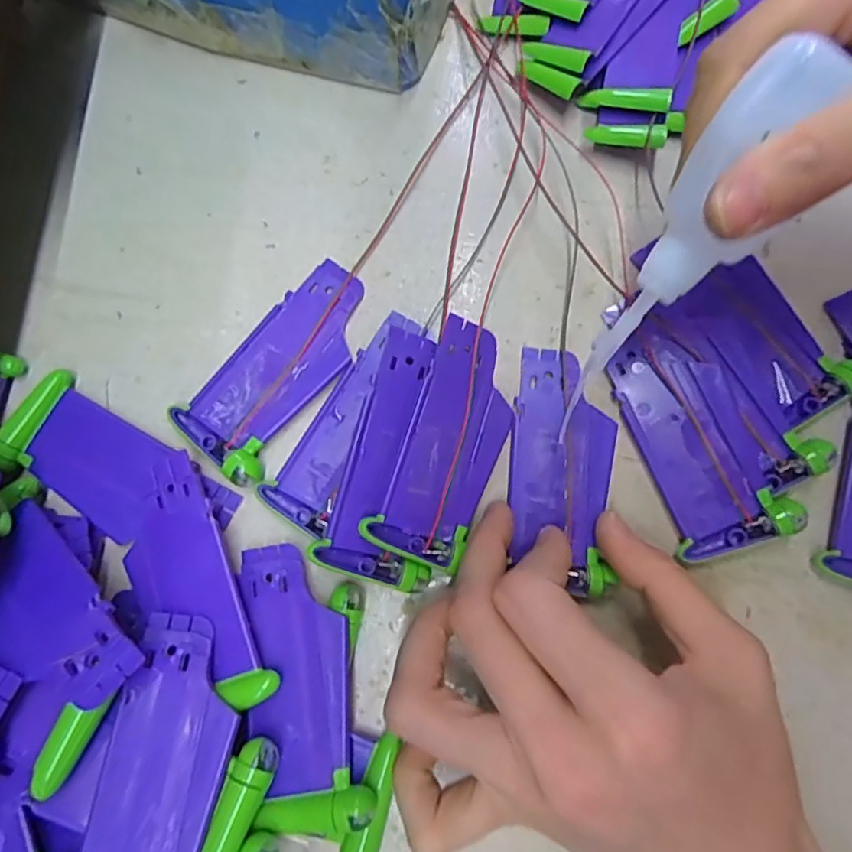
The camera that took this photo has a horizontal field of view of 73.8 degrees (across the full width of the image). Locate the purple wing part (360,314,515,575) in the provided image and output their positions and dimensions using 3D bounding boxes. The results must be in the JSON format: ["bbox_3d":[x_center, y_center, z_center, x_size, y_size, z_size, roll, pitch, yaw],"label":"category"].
[{"bbox_3d":[0.010,0.005,0.209,0.037,0.004,0.089,27,74,-15],"label":"purple wing part"}]

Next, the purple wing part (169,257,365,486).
[{"bbox_3d":[-0.054,-0.023,0.221,0.040,0.010,0.088,40,83,7],"label":"purple wing part"}]

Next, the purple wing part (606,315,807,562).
[{"bbox_3d":[0.098,0.003,0.209,0.039,0.011,0.086,-26,80,-3],"label":"purple wing part"}]

